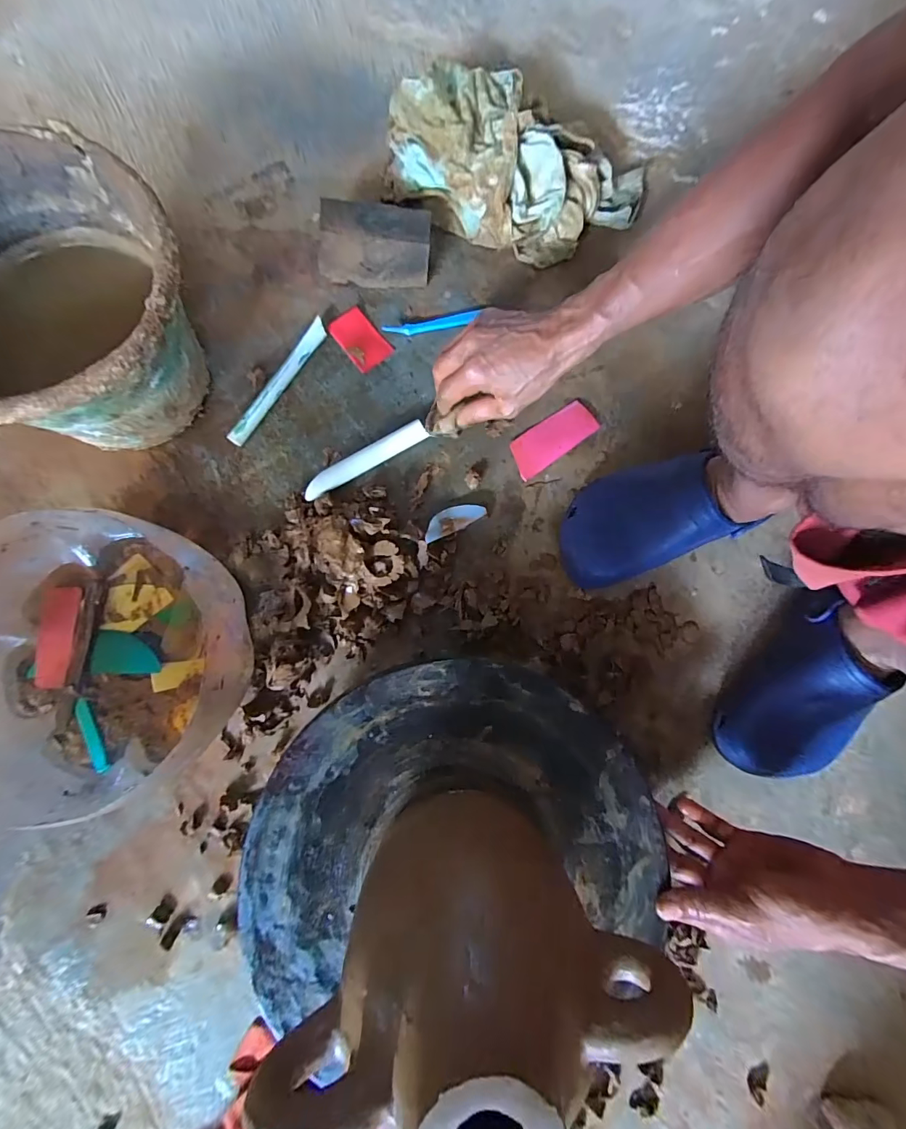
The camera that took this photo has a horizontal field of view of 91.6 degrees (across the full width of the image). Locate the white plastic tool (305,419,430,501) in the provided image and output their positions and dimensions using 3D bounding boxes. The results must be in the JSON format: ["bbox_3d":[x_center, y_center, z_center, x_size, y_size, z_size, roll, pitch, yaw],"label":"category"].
[{"bbox_3d":[-0.096,-0.115,0.481,0.146,0.016,0.020,-32,75,-8],"label":"white plastic tool"}]

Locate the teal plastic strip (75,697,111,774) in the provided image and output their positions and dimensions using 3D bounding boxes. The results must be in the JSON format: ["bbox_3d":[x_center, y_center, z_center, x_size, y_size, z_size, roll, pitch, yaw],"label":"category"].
[{"bbox_3d":[-0.341,0.161,0.413,0.012,0.005,0.074,-31,74,-8],"label":"teal plastic strip"}]

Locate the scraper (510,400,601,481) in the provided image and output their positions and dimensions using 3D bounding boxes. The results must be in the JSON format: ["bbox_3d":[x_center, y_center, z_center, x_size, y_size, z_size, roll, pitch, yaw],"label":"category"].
[{"bbox_3d":[0.114,-0.146,0.508,0.107,0.004,0.045,-36,85,-5],"label":"scraper"}]

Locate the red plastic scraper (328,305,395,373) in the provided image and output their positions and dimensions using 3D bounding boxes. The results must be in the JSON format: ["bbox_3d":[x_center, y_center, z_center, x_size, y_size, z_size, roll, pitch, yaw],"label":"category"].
[{"bbox_3d":[-0.109,-0.265,0.516,0.047,0.004,0.072,-40,89,-7],"label":"red plastic scraper"}]

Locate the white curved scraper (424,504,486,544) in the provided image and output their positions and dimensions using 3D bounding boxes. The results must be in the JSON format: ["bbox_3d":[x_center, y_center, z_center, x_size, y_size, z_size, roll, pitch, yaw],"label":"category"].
[{"bbox_3d":[-0.001,-0.049,0.479,0.074,0.018,0.027,-32,75,-9],"label":"white curved scraper"}]

